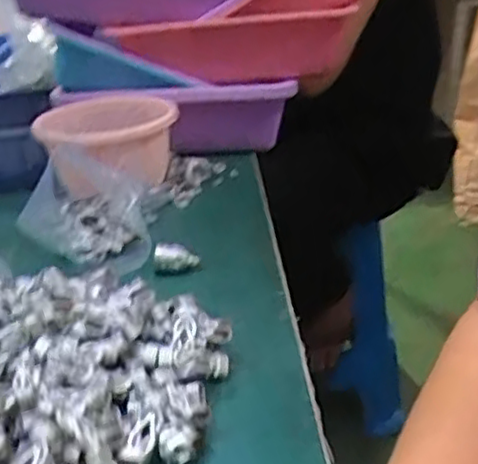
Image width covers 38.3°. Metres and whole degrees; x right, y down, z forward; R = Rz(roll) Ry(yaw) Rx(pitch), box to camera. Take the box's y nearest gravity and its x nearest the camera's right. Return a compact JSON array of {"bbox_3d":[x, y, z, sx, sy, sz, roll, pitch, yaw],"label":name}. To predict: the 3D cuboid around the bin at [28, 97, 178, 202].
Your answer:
[{"bbox_3d":[-0.129,-0.086,0.704,0.139,0.067,0.158,-13,25,-21],"label":"bin"}]

